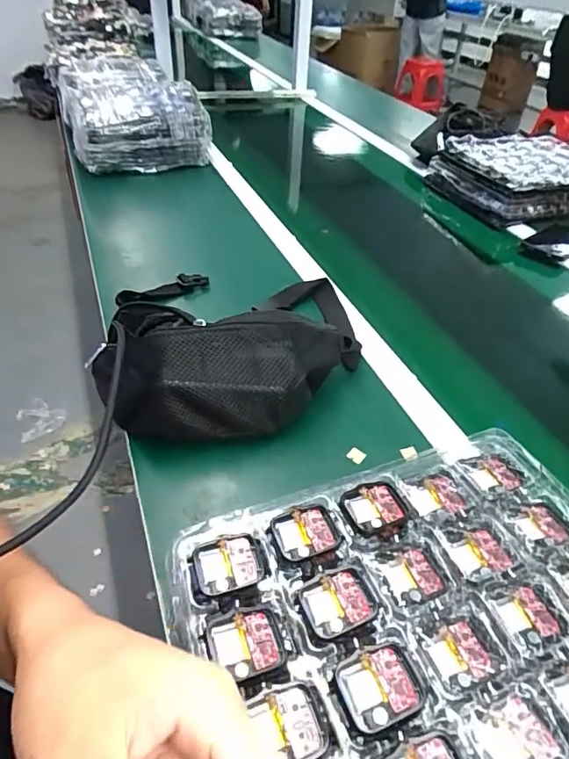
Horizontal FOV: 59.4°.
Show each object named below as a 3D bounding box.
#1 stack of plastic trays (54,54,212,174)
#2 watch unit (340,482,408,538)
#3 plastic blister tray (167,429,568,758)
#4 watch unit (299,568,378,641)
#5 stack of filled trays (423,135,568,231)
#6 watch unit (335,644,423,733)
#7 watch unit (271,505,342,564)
[{"bbox_3d":[-0.377,-0.623,1.175,0.265,0.168,0.455,-17,46,-21],"label":"stack of plastic trays"},{"bbox_3d":[0.065,0.092,0.360,0.042,0.004,0.037,-15,45,-19],"label":"watch unit"},{"bbox_3d":[0.106,0.161,0.294,0.289,0.019,0.265,-14,44,-18],"label":"plastic blister tray"},{"bbox_3d":[0.034,0.138,0.310,0.044,0.004,0.036,-15,45,-20],"label":"watch unit"},{"bbox_3d":[0.508,-0.437,1.074,0.296,0.086,0.291,-14,45,-19],"label":"stack of filled trays"},{"bbox_3d":[0.052,0.169,0.275,0.042,0.005,0.036,-11,44,-15],"label":"watch unit"},{"bbox_3d":[0.016,0.107,0.344,0.044,0.006,0.037,-12,44,-17],"label":"watch unit"}]

